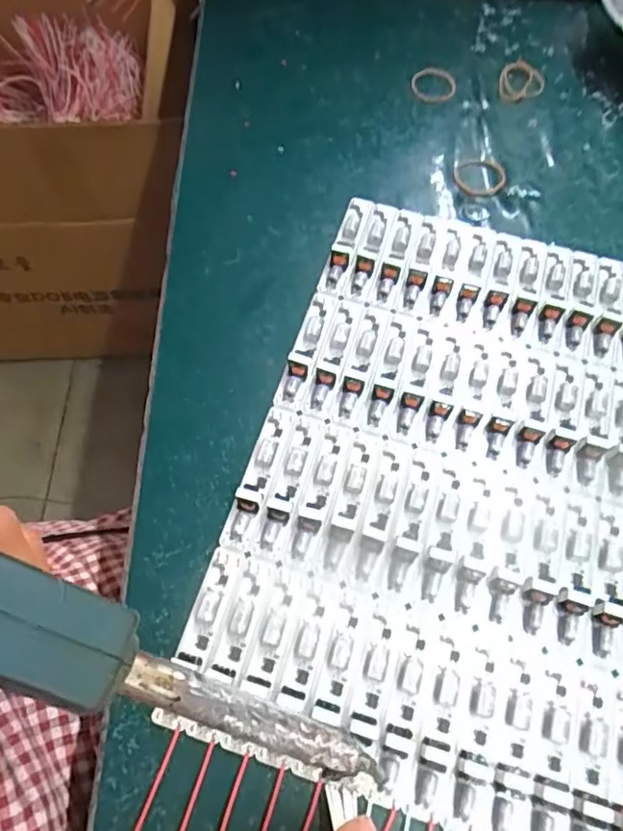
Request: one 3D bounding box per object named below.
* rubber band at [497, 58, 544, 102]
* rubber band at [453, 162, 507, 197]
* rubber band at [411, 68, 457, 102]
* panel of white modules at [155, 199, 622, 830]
[{"bbox_3d":[0.141,-0.225,0.403,0.029,0.004,0.040,17,65,7],"label":"rubber band"},{"bbox_3d":[0.104,-0.147,0.372,0.032,0.005,0.026,12,74,8],"label":"rubber band"},{"bbox_3d":[0.085,-0.229,0.413,0.031,0.005,0.029,6,77,-4],"label":"rubber band"},{"bbox_3d":[0.072,0.024,0.285,0.187,0.013,0.288,17,65,8],"label":"panel of white modules"}]

